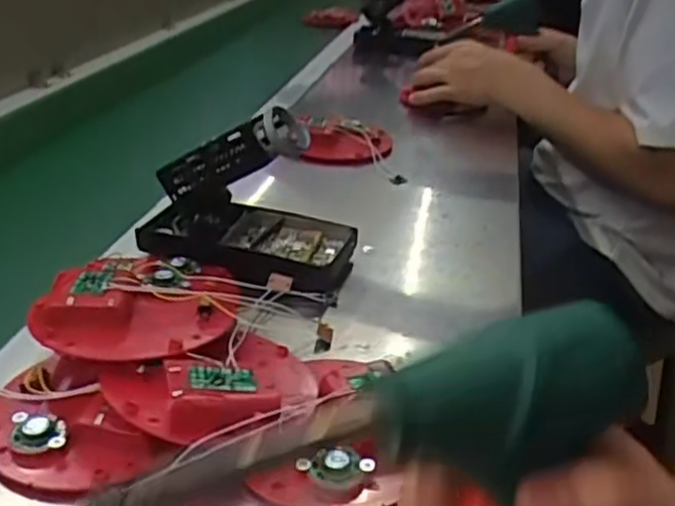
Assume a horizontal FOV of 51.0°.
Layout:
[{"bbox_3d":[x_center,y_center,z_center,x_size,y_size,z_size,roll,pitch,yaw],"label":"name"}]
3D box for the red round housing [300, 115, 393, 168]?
[{"bbox_3d":[0.005,-0.130,0.810,0.112,0.034,0.097,-1,27,-8],"label":"red round housing"}]

